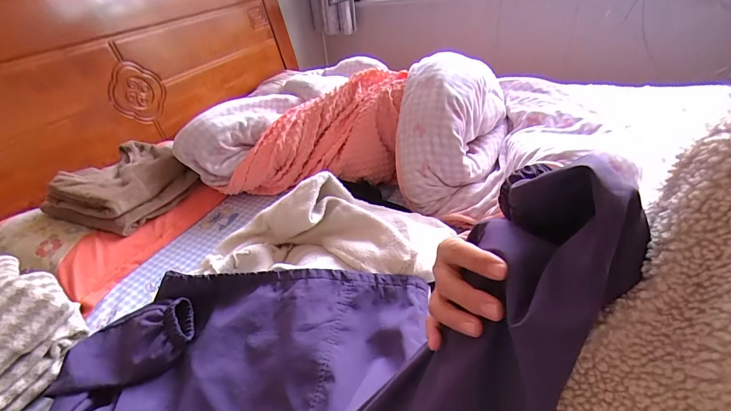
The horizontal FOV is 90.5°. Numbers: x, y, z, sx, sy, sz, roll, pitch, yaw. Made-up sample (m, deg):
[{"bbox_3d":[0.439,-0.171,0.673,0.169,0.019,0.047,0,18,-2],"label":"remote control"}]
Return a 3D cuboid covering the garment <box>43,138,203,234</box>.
[{"bbox_3d":[-0.690,-0.064,1.038,0.259,0.120,0.315,11,39,23],"label":"garment"}]

